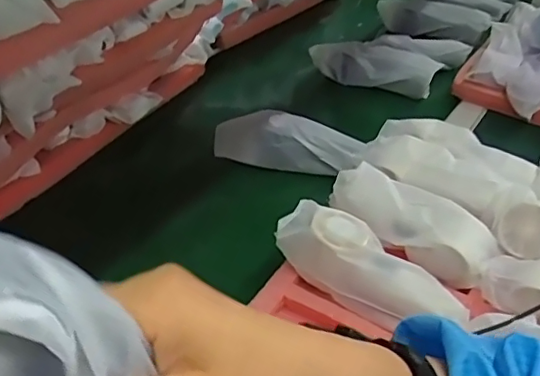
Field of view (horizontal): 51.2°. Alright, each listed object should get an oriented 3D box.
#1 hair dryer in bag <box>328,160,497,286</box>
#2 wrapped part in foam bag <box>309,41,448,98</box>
[{"bbox_3d":[0.140,0.027,0.556,0.159,0.051,0.062,30,45,29],"label":"hair dryer in bag"},{"bbox_3d":[0.165,-0.193,0.895,0.194,0.056,0.060,15,39,13],"label":"wrapped part in foam bag"}]

